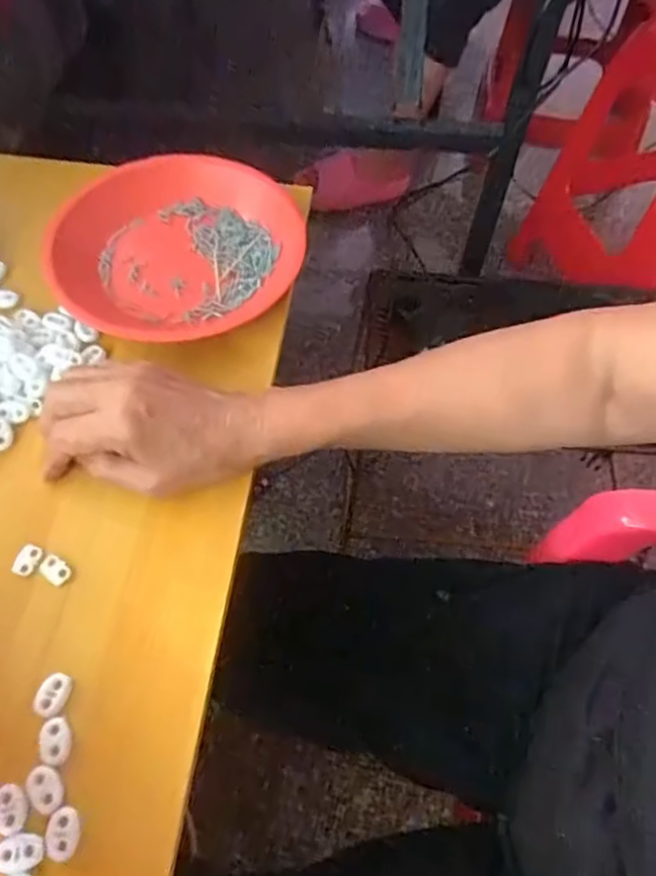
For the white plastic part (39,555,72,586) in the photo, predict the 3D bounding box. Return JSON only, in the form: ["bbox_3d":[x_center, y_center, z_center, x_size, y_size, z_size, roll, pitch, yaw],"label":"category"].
[{"bbox_3d":[-0.164,0.079,0.380,0.019,0.005,0.013,32,63,16],"label":"white plastic part"}]

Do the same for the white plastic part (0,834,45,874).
[{"bbox_3d":[-0.149,0.200,0.304,0.022,0.004,0.015,-10,60,-7],"label":"white plastic part"}]

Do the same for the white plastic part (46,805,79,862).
[{"bbox_3d":[-0.130,0.194,0.310,0.013,0.005,0.023,-9,60,-7],"label":"white plastic part"}]

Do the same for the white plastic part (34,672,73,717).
[{"bbox_3d":[-0.149,0.139,0.342,0.015,0.006,0.021,13,60,6],"label":"white plastic part"}]

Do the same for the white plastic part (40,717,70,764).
[{"bbox_3d":[-0.143,0.158,0.330,0.016,0.004,0.023,-9,60,-7],"label":"white plastic part"}]

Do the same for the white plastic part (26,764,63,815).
[{"bbox_3d":[-0.143,0.178,0.319,0.015,0.004,0.022,-23,62,-15],"label":"white plastic part"}]

